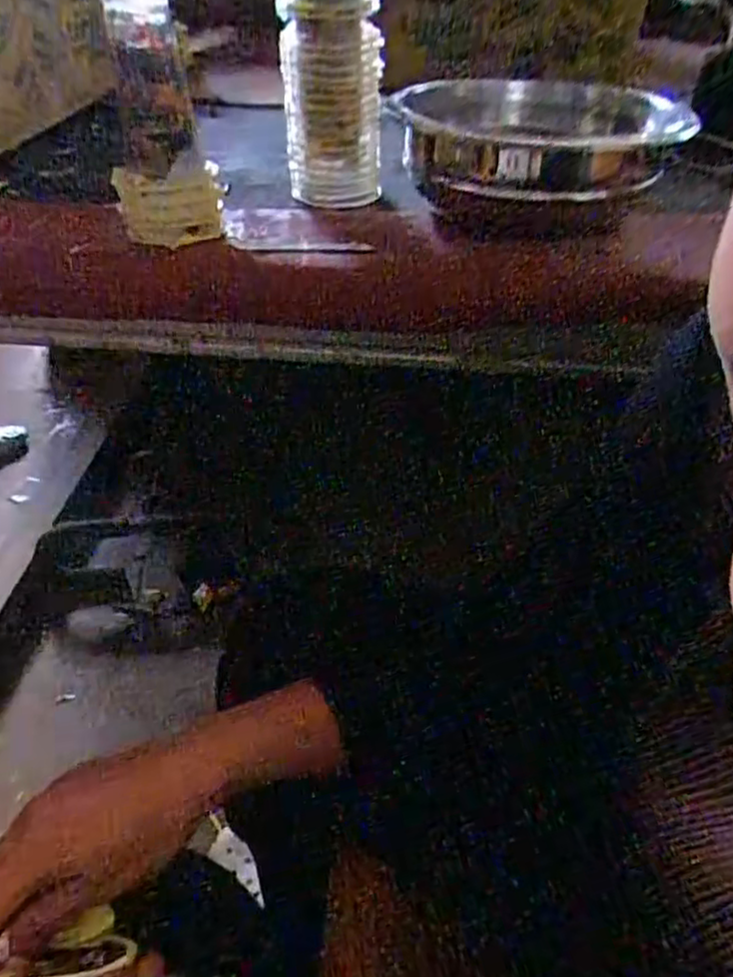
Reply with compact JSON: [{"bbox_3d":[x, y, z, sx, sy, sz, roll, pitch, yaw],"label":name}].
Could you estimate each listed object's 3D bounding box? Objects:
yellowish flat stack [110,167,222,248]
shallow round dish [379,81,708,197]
[{"bbox_3d":[-0.145,-0.207,0.483,0.069,0.047,0.030,-7,44,-8],"label":"yellowish flat stack"},{"bbox_3d":[0.128,-0.285,0.521,0.193,0.036,0.193,1,43,-1],"label":"shallow round dish"}]

